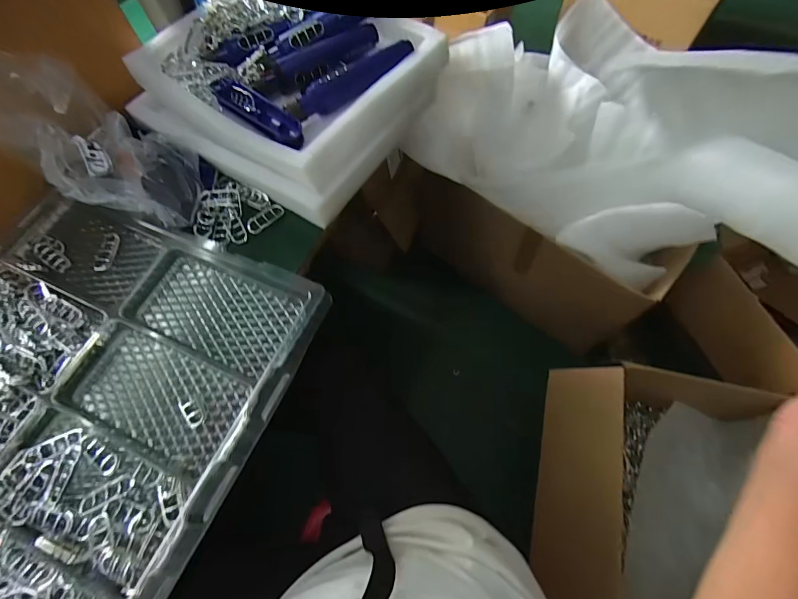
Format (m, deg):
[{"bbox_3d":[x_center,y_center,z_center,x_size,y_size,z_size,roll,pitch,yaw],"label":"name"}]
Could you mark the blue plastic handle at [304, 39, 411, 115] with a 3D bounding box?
[{"bbox_3d":[-0.054,-0.291,0.522,0.161,0.038,0.027,-28,68,-11],"label":"blue plastic handle"}]

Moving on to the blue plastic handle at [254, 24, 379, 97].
[{"bbox_3d":[-0.113,-0.332,0.557,0.180,0.042,0.030,-27,68,-10],"label":"blue plastic handle"}]

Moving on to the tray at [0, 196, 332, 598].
[{"bbox_3d":[-0.393,0.142,0.402,0.427,0.062,0.531,23,68,11],"label":"tray"}]

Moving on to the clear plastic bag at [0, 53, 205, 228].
[{"bbox_3d":[-0.352,-0.184,0.470,0.190,0.155,0.150,21,68,11],"label":"clear plastic bag"}]

